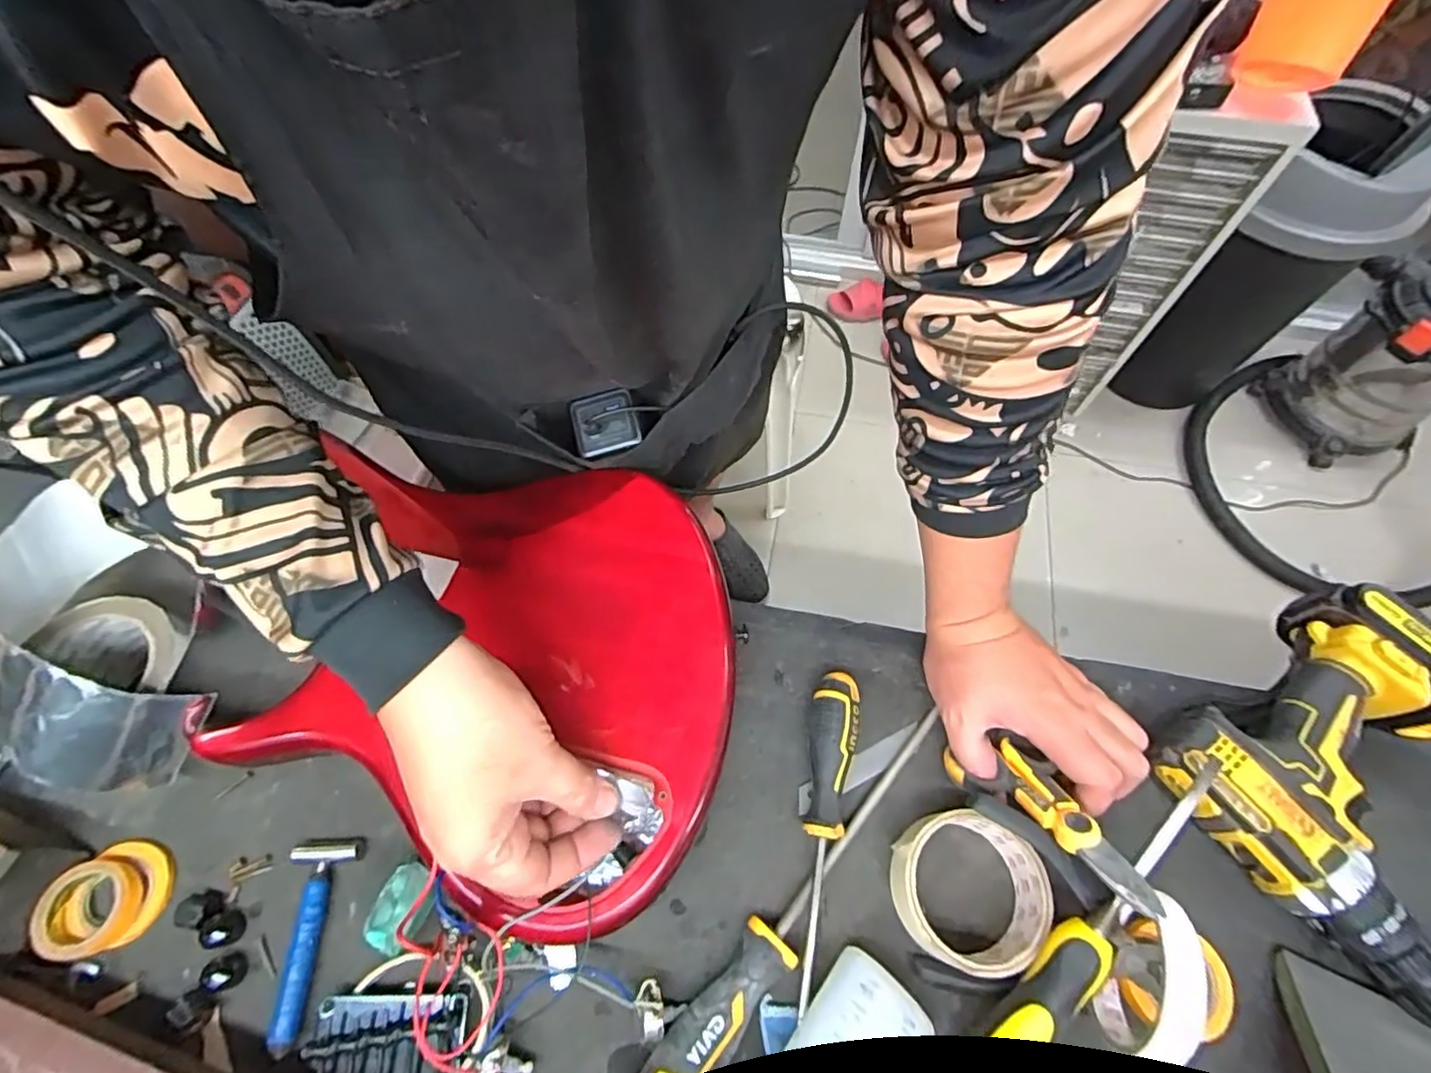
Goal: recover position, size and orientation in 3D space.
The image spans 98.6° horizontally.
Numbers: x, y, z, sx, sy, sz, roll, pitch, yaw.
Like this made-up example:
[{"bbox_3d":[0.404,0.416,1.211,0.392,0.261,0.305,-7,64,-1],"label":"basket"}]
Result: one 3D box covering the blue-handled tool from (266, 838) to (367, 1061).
[{"bbox_3d":[-0.256,0.247,0.380,0.041,0.014,0.109,4,63,2],"label":"blue-handled tool"}]

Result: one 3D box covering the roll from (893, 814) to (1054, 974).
[{"bbox_3d":[0.157,0.221,0.386,0.085,0.036,0.086,0,63,0],"label":"roll"}]

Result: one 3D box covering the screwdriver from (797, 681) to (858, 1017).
[{"bbox_3d":[0.073,0.190,0.405,0.030,0.032,0.197,7,63,4],"label":"screwdriver"}]

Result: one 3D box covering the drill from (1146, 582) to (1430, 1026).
[{"bbox_3d":[0.433,0.165,0.396,0.203,0.070,0.226,-38,69,-18],"label":"drill"}]

